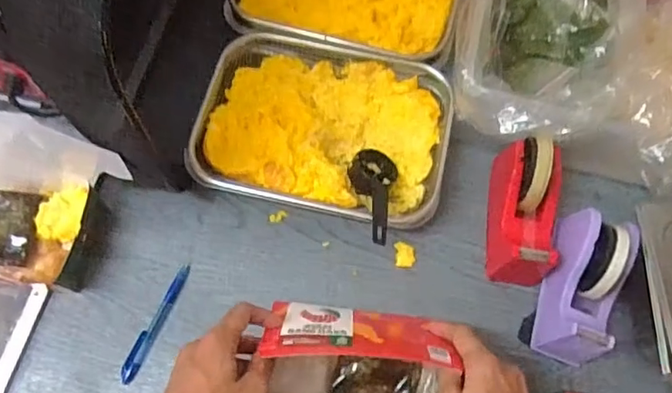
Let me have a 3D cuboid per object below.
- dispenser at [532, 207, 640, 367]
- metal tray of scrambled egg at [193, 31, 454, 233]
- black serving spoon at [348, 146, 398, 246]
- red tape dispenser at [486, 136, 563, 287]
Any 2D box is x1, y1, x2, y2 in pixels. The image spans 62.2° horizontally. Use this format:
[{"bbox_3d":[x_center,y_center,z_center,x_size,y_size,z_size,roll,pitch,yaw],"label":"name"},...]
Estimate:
[{"bbox_3d":[0.265,0.098,0.596,0.067,0.091,0.146,16,67,4],"label":"dispenser"},{"bbox_3d":[-0.013,-0.077,0.683,0.293,0.061,0.207,12,67,3],"label":"metal tray of scrambled egg"},{"bbox_3d":[0.044,-0.007,0.637,0.059,0.038,0.133,2,47,-2],"label":"black serving spoon"},{"bbox_3d":[0.214,0.013,0.629,0.068,0.105,0.150,8,67,1],"label":"red tape dispenser"}]

